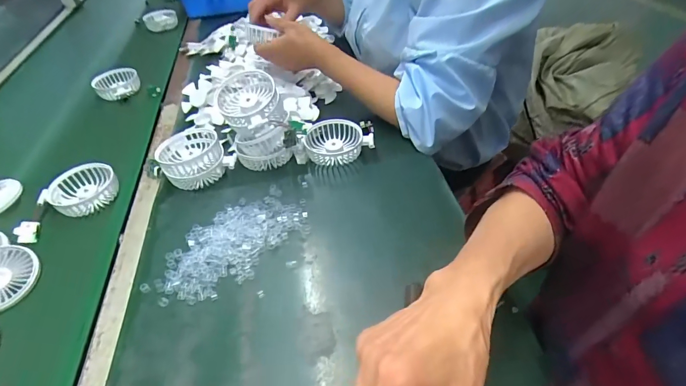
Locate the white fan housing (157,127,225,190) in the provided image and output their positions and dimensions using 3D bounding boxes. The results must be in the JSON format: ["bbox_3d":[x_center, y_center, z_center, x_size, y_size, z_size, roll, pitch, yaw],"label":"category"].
[{"bbox_3d":[-0.223,-0.050,0.560,0.089,0.052,0.085,-26,47,-19],"label":"white fan housing"}]

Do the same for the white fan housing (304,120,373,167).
[{"bbox_3d":[-0.006,-0.079,0.587,0.104,0.036,0.085,-6,44,1],"label":"white fan housing"}]

